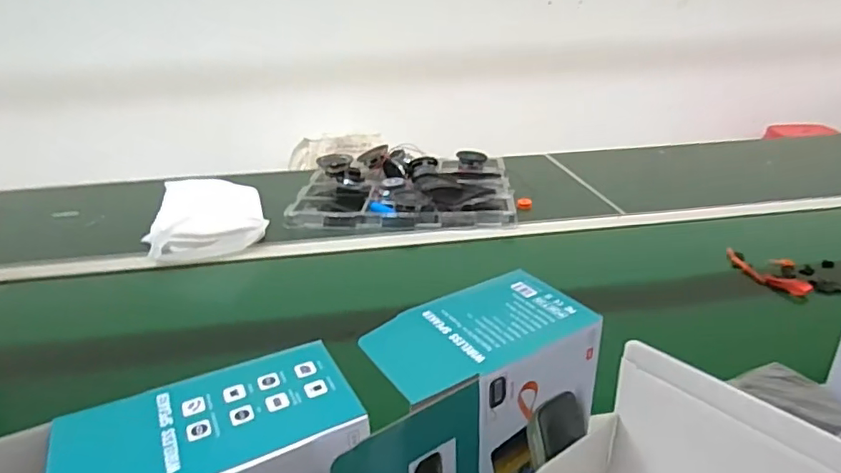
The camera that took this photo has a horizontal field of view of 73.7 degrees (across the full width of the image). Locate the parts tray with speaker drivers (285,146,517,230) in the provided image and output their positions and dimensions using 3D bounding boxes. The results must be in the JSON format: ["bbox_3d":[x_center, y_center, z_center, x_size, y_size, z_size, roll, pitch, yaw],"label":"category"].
[{"bbox_3d":[-0.027,-0.093,1.076,0.392,0.069,0.338,-1,25,4],"label":"parts tray with speaker drivers"}]

